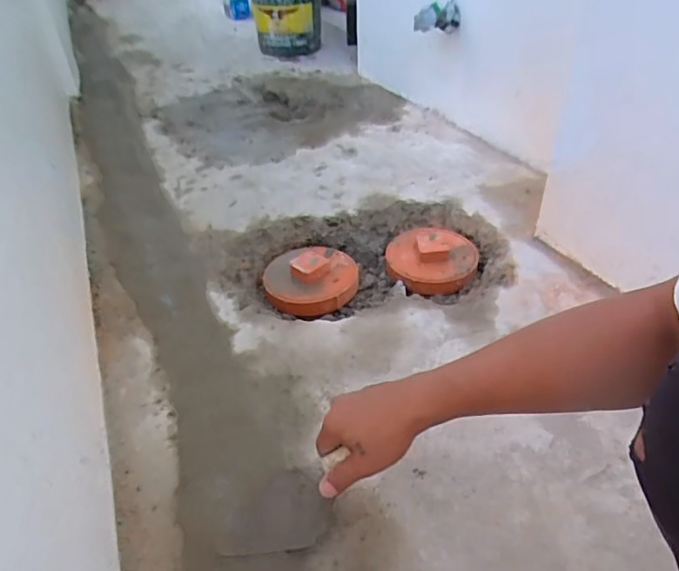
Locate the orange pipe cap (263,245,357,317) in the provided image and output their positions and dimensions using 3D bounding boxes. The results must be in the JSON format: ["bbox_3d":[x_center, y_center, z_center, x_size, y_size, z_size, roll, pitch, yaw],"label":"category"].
[{"bbox_3d":[-0.053,-0.022,0.960,0.172,0.058,0.172,-5,38,-4],"label":"orange pipe cap"}]

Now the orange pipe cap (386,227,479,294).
[{"bbox_3d":[0.177,-0.055,0.996,0.163,0.055,0.161,-2,38,1],"label":"orange pipe cap"}]

